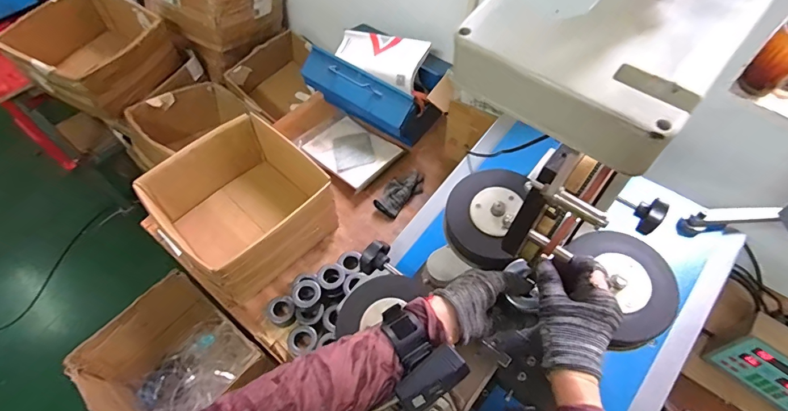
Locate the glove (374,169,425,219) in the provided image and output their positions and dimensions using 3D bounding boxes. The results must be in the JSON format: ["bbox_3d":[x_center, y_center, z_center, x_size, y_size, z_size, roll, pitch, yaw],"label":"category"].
[{"bbox_3d":[0.017,-0.037,1.072,0.075,0.033,0.148,35,63,22],"label":"glove"}]

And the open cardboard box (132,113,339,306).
[{"bbox_3d":[-0.338,-0.014,0.944,0.324,0.148,0.335,39,65,24],"label":"open cardboard box"}]

